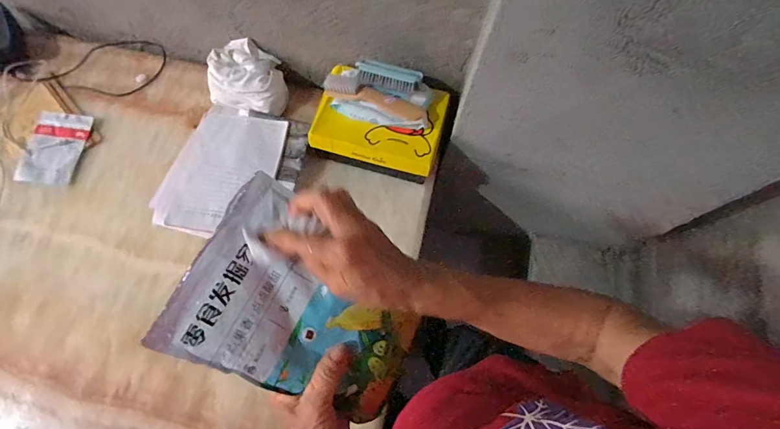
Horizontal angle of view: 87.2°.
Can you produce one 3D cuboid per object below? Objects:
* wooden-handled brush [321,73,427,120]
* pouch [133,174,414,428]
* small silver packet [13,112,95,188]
[{"bbox_3d":[-0.033,-0.226,0.811,0.208,0.049,0.062,29,71,7],"label":"wooden-handled brush"},{"bbox_3d":[-0.072,0.078,0.376,0.208,0.045,0.164,28,69,-10],"label":"pouch"},{"bbox_3d":[-0.718,-0.142,0.876,0.114,0.016,0.163,9,71,2],"label":"small silver packet"}]

